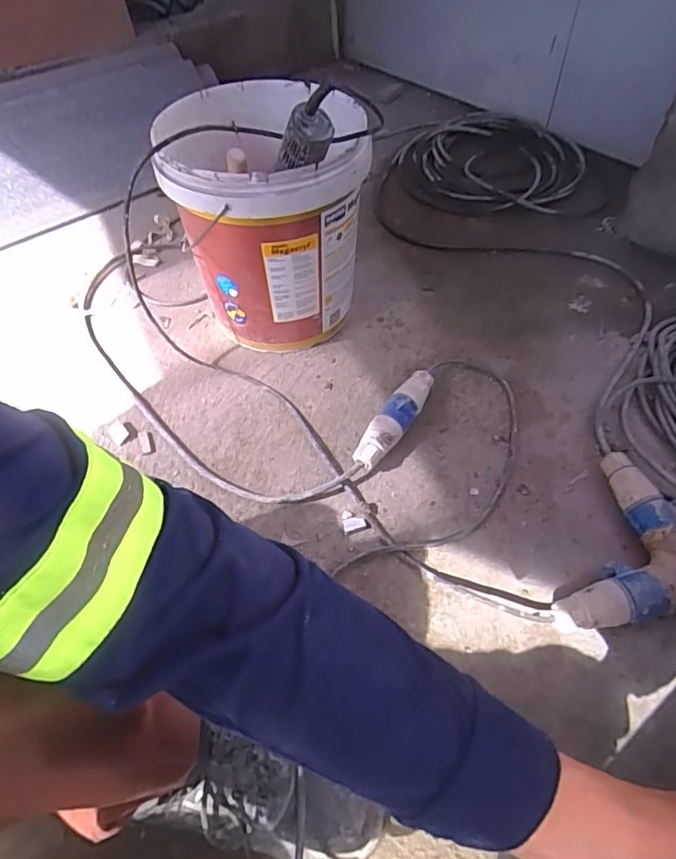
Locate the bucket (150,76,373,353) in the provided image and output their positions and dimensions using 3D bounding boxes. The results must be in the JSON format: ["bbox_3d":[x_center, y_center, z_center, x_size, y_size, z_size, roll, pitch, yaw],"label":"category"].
[{"bbox_3d":[-0.103,-0.345,0.837,0.284,0.359,0.307,-4,55,0],"label":"bucket"}]

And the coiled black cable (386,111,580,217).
[{"bbox_3d":[0.359,-0.654,1.268,0.426,0.034,0.433,-1,53,1],"label":"coiled black cable"}]

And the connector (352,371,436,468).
[{"bbox_3d":[0.087,-0.015,0.773,0.048,0.056,0.188,28,61,20],"label":"connector"}]

